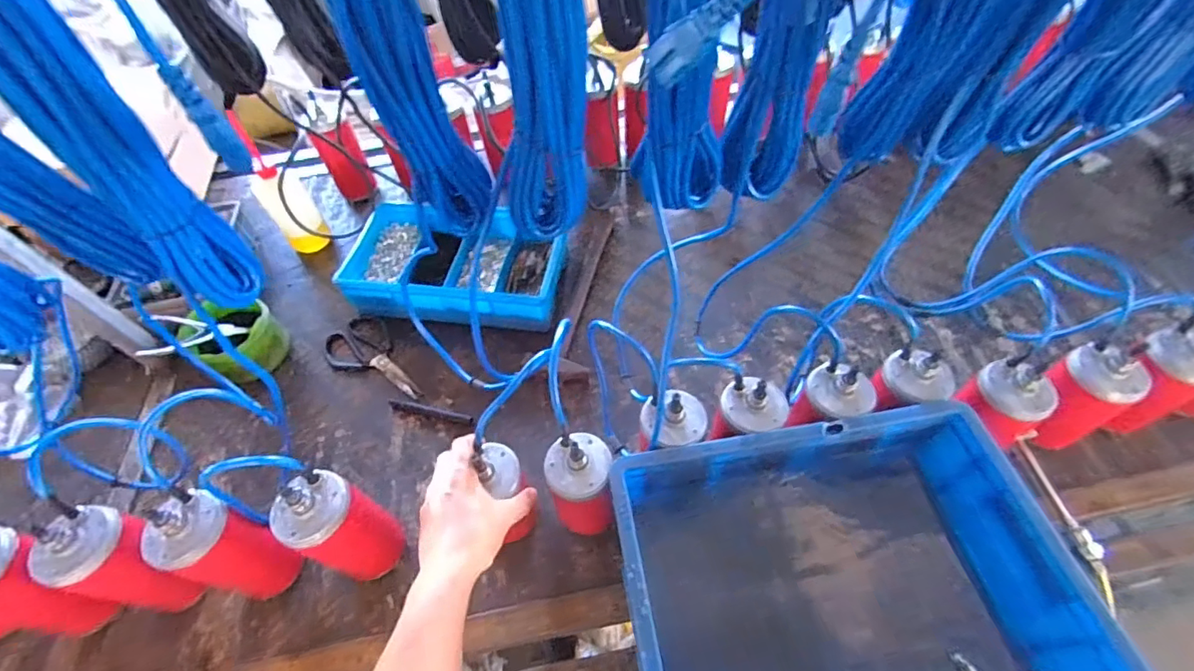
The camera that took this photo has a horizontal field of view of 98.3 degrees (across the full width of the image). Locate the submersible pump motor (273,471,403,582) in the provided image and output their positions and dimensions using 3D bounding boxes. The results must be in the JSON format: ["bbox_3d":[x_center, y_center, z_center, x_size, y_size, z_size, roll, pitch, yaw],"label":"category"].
[{"bbox_3d":[-0.280,0.216,0.576,0.060,0.186,0.076,20,58,17],"label":"submersible pump motor"}]

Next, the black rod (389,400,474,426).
[{"bbox_3d":[-0.242,0.112,0.751,0.128,0.010,0.015,9,56,10],"label":"black rod"}]

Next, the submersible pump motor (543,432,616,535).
[{"bbox_3d":[-0.017,0.174,0.600,0.069,0.170,0.069,-2,54,3],"label":"submersible pump motor"}]

